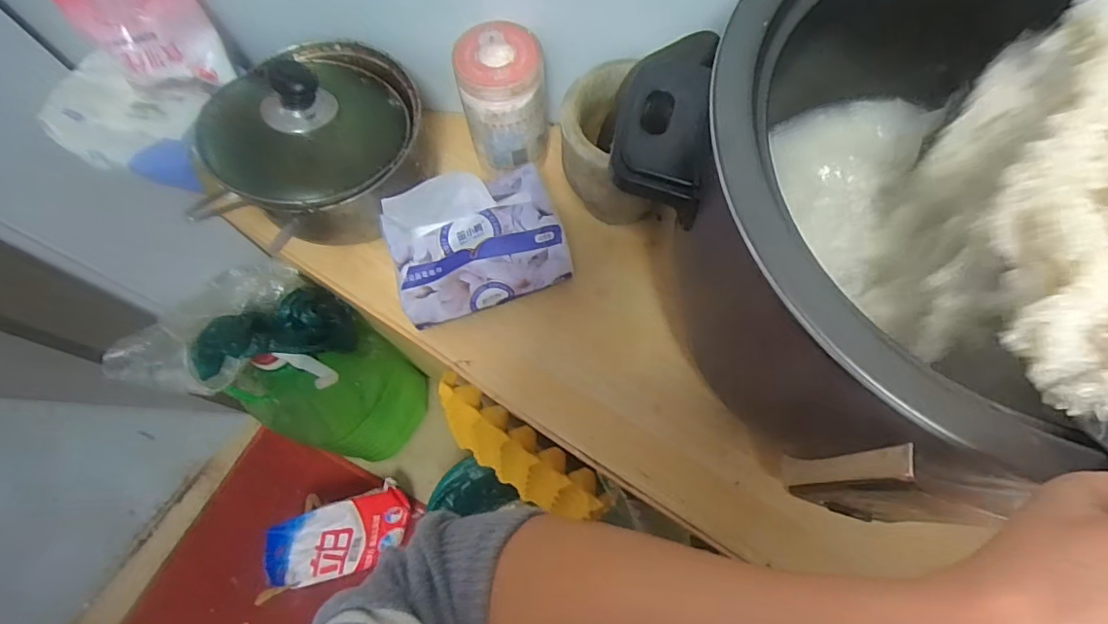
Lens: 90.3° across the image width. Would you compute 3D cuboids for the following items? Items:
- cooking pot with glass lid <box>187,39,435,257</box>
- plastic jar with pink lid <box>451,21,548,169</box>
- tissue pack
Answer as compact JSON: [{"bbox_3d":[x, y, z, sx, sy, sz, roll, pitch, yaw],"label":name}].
[{"bbox_3d":[-0.198,-0.154,0.473,0.161,0.122,0.169,-1,68,2],"label":"cooking pot with glass lid"},{"bbox_3d":[-0.041,-0.181,0.485,0.071,0.105,0.077,-1,68,2],"label":"plastic jar with pink lid"},{"bbox_3d":[-0.065,-0.060,0.469,0.142,0.082,0.101,-18,69,-4],"label":"tissue pack"}]

